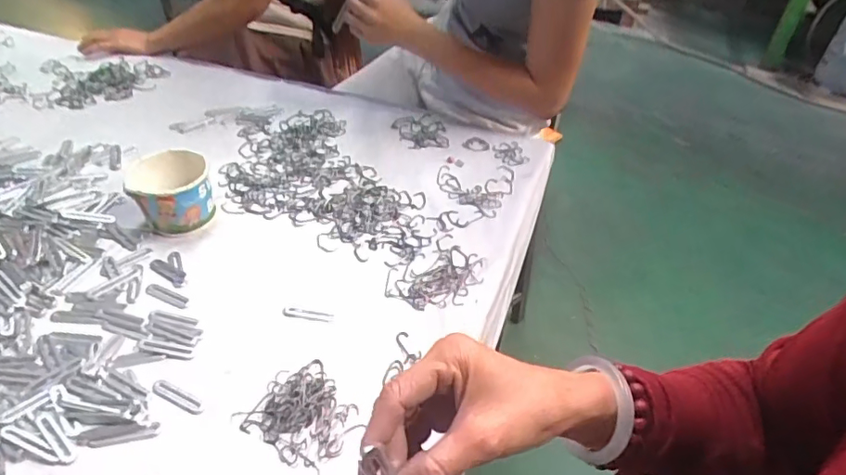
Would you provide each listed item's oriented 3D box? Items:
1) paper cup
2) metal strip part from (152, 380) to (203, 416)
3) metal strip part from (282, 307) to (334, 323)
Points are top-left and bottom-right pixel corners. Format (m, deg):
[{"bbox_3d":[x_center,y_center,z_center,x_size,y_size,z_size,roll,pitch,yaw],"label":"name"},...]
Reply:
[{"bbox_3d":[-0.307,-0.055,0.659,0.090,0.073,0.085,-15,46,-19],"label":"paper cup"},{"bbox_3d":[-0.225,0.147,0.493,0.058,0.004,0.015,21,46,18],"label":"metal strip part"},{"bbox_3d":[-0.124,0.083,0.576,0.053,0.007,0.012,5,43,1],"label":"metal strip part"}]

